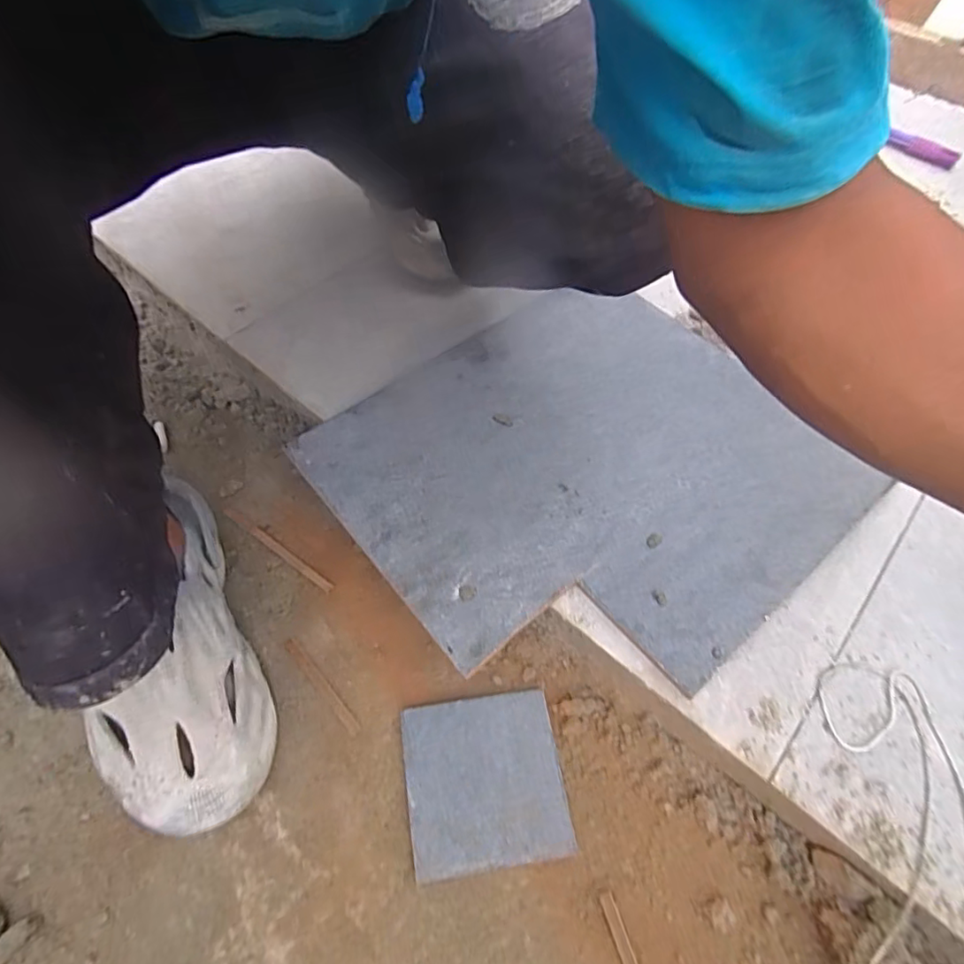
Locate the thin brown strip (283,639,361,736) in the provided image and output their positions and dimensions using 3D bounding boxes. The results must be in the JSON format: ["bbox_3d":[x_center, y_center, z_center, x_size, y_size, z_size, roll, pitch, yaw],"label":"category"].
[{"bbox_3d":[-0.127,0.160,0.446,0.010,0.007,0.094,-38,66,-22],"label":"thin brown strip"}]

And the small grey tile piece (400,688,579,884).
[{"bbox_3d":[0.002,0.214,0.407,0.109,0.014,0.107,-7,59,-6],"label":"small grey tile piece"}]

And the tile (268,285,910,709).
[{"bbox_3d":[0.088,-0.016,0.488,0.379,0.011,0.358,-35,65,-21],"label":"tile"}]

